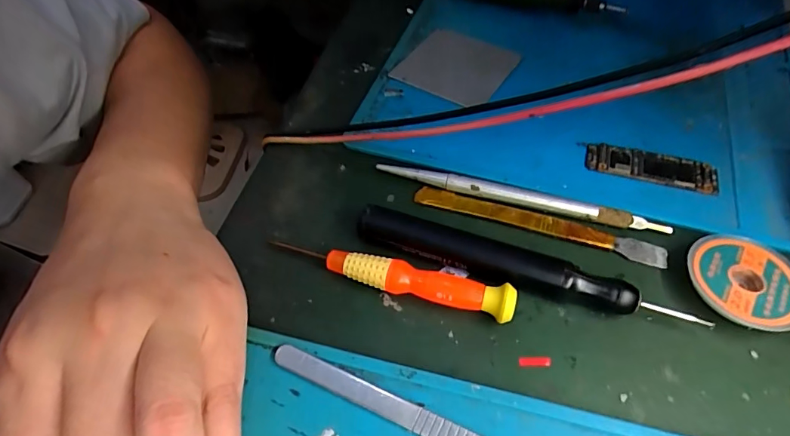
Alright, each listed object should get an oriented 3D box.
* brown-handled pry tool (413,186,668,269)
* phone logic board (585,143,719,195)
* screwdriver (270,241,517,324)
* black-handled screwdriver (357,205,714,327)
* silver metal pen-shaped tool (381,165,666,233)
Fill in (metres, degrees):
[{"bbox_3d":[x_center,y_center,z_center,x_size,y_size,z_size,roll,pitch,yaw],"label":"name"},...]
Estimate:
[{"bbox_3d":[0.068,0.002,0.217,0.120,0.005,0.012,16,55,14],"label":"brown-handled pry tool"},{"bbox_3d":[0.133,-0.026,0.230,0.063,0.005,0.019,13,55,12],"label":"phone logic board"},{"bbox_3d":[-0.003,0.026,0.197,0.109,0.015,0.012,14,55,13],"label":"screwdriver"},{"bbox_3d":[0.053,0.021,0.198,0.142,0.014,0.018,13,55,12],"label":"black-handled screwdriver"},{"bbox_3d":[0.061,-0.012,0.223,0.141,0.008,0.009,12,55,12],"label":"silver metal pen-shaped tool"}]

